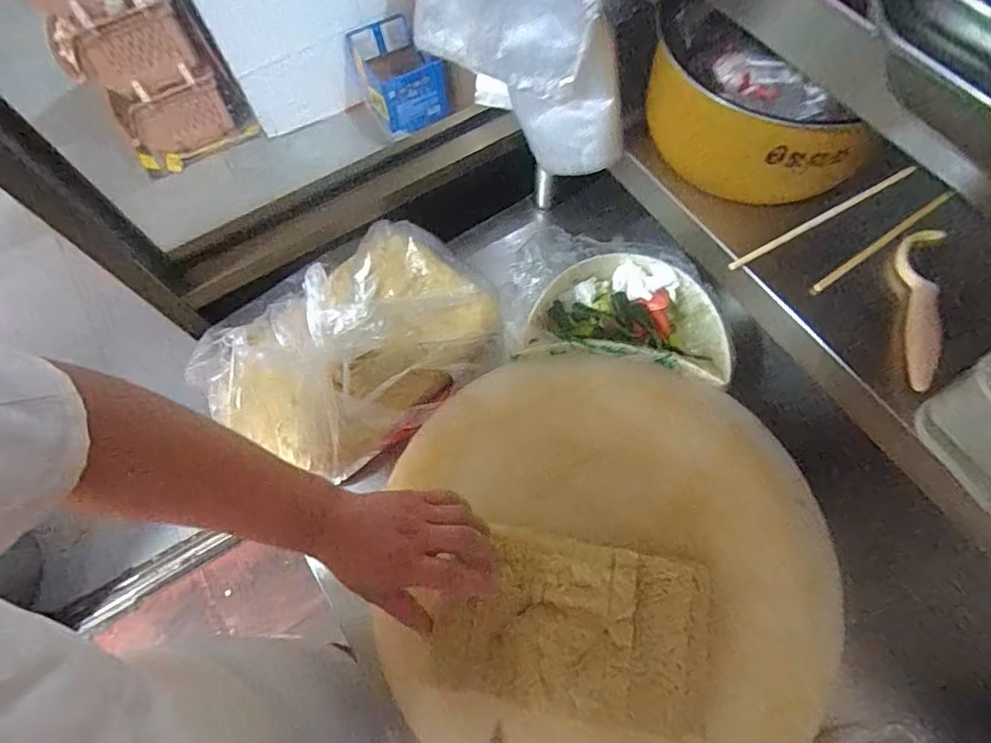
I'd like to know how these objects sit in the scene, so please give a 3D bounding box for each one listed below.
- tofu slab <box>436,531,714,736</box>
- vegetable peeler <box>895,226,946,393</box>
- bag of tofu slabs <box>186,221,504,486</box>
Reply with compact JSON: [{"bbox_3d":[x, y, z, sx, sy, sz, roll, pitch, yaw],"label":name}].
[{"bbox_3d":[0.081,0.238,0.494,0.240,0.044,0.148,8,68,5],"label":"tofu slab"},{"bbox_3d":[0.366,-0.055,0.457,0.033,0.015,0.158,13,69,7],"label":"vegetable peeler"},{"bbox_3d":[-0.168,-0.041,0.624,0.345,0.103,0.242,-37,71,-13],"label":"bag of tofu slabs"}]

